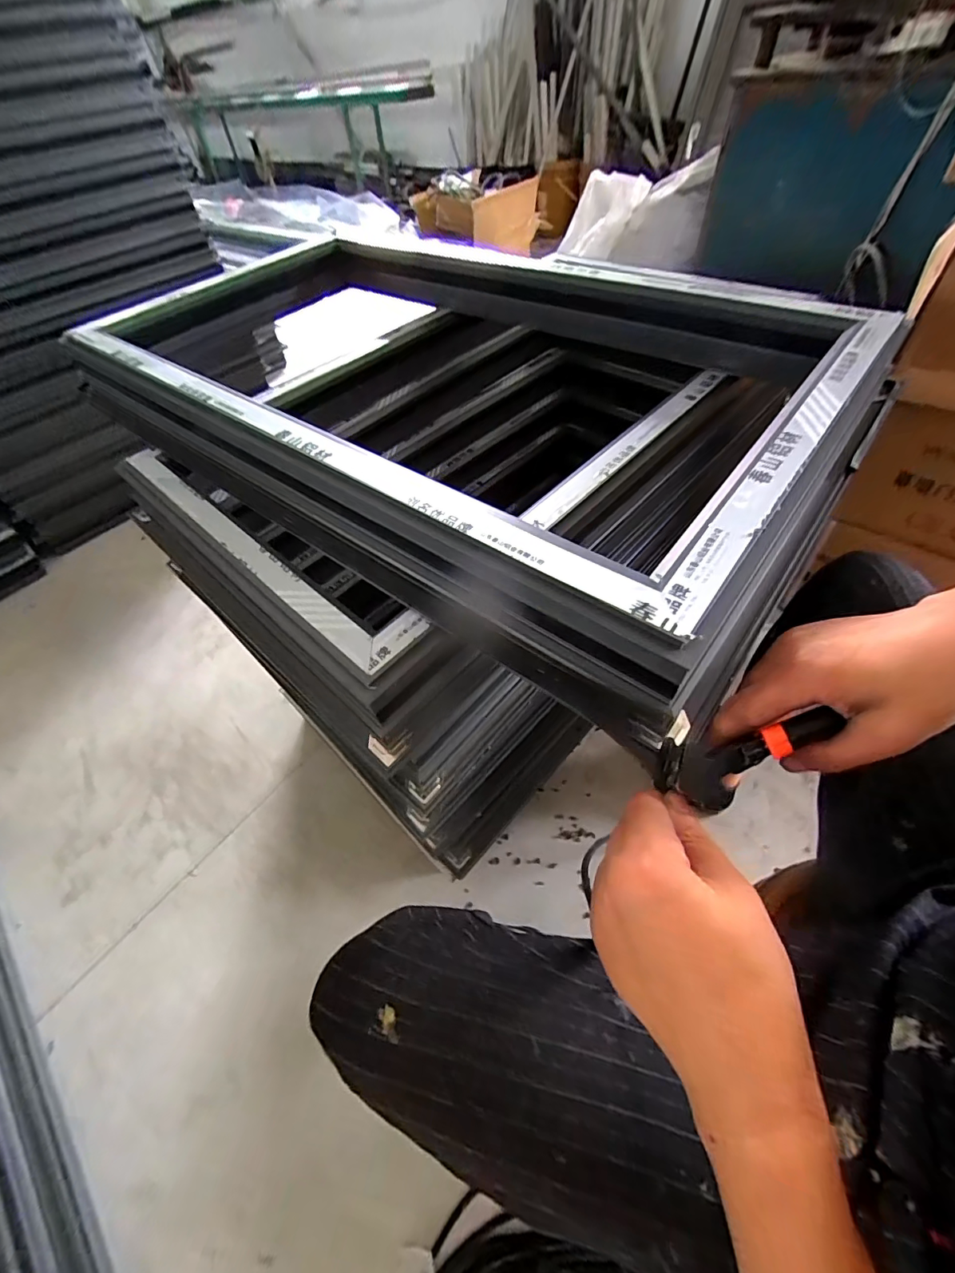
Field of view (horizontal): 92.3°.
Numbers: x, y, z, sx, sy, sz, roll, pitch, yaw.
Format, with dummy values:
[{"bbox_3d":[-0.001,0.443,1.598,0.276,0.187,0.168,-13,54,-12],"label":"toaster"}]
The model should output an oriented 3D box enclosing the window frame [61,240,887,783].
[{"bbox_3d":[0.006,-0.277,0.499,0.718,0.076,0.502,34,64,26],"label":"window frame"}]

